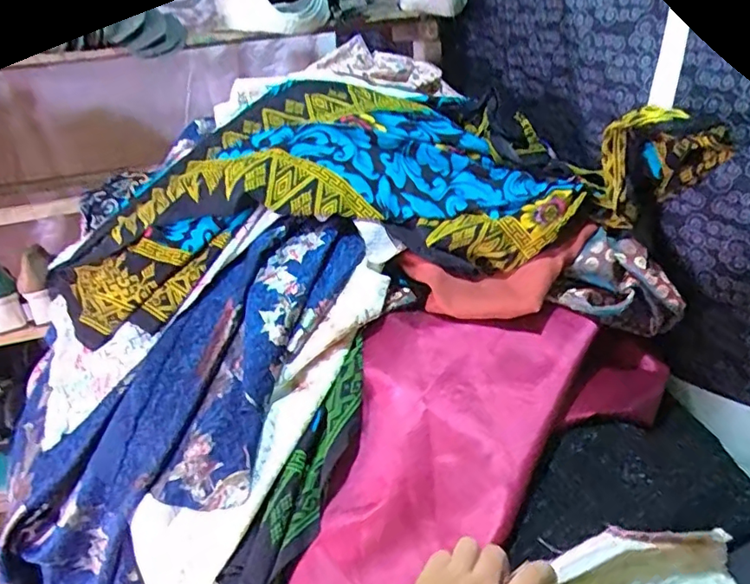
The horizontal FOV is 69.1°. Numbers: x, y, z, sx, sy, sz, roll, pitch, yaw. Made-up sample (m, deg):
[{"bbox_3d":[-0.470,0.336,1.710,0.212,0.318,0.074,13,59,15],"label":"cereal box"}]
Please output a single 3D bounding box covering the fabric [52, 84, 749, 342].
[{"bbox_3d":[-0.048,-0.116,0.708,0.838,0.221,0.314,-5,28,-1],"label":"fabric"}]

